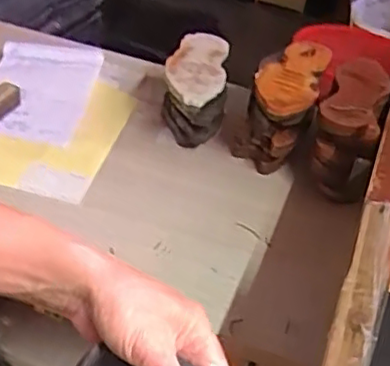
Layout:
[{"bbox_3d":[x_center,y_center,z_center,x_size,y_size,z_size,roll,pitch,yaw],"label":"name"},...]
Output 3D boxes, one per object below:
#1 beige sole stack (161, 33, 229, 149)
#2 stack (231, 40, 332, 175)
[{"bbox_3d":[0.001,-0.175,1.225,0.112,0.120,0.273,8,35,-2],"label":"beige sole stack"},{"bbox_3d":[0.164,-0.154,1.223,0.127,0.149,0.312,16,36,9],"label":"stack"}]

